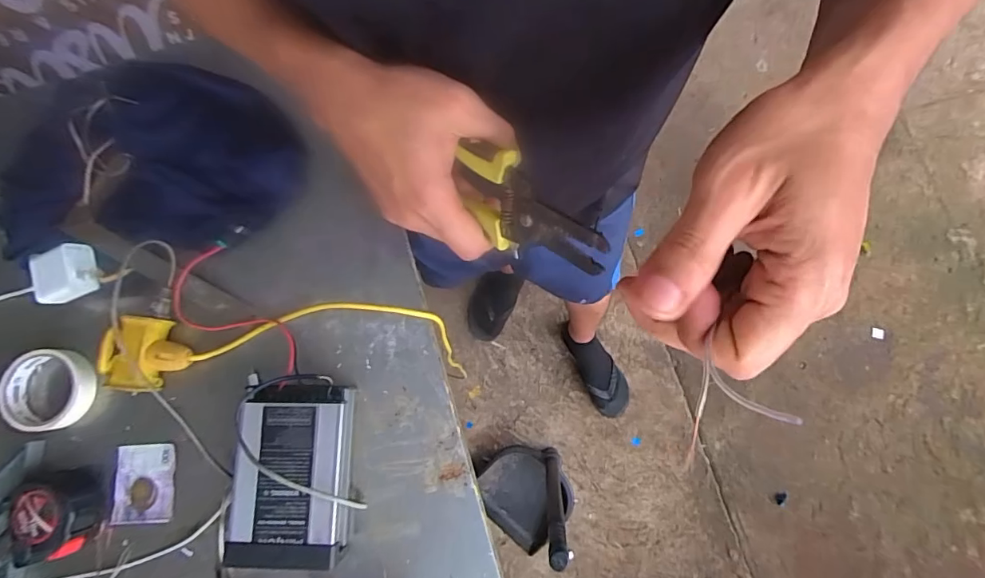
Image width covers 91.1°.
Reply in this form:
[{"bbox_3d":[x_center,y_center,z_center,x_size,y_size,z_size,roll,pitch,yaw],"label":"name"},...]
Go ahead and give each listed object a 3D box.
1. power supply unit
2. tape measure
[{"bbox_3d":[-0.210,0.194,0.508,0.118,0.048,0.190,-1,78,1],"label":"power supply unit"},{"bbox_3d":[-0.483,0.250,0.535,0.090,0.047,0.090,-7,78,-2],"label":"tape measure"}]

